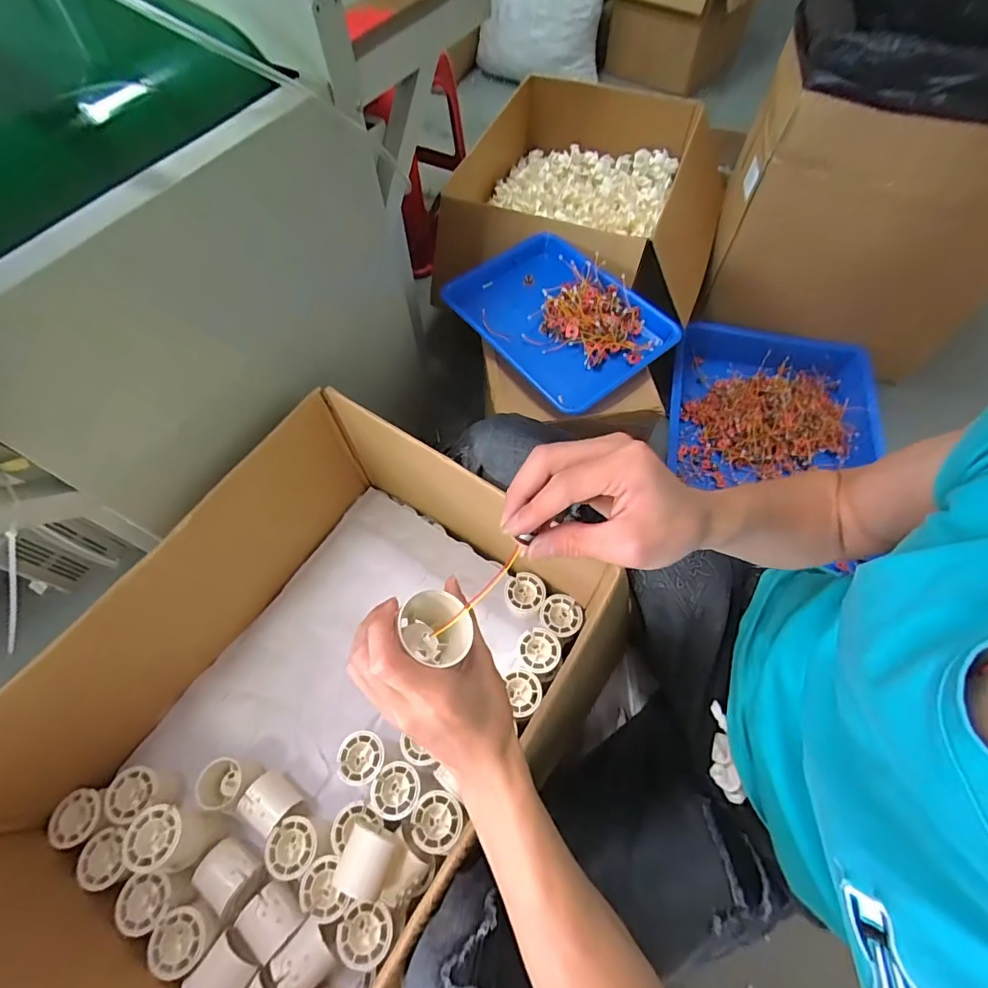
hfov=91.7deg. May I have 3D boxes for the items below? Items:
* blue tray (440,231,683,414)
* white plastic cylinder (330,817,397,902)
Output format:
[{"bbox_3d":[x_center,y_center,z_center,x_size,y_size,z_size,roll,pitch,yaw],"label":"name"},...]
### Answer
[{"bbox_3d":[0.103,-0.289,0.783,0.249,0.052,0.332,-35,67,-17],"label":"blue tray"},{"bbox_3d":[-0.128,0.369,0.486,0.051,0.060,0.053,10,62,6],"label":"white plastic cylinder"}]

